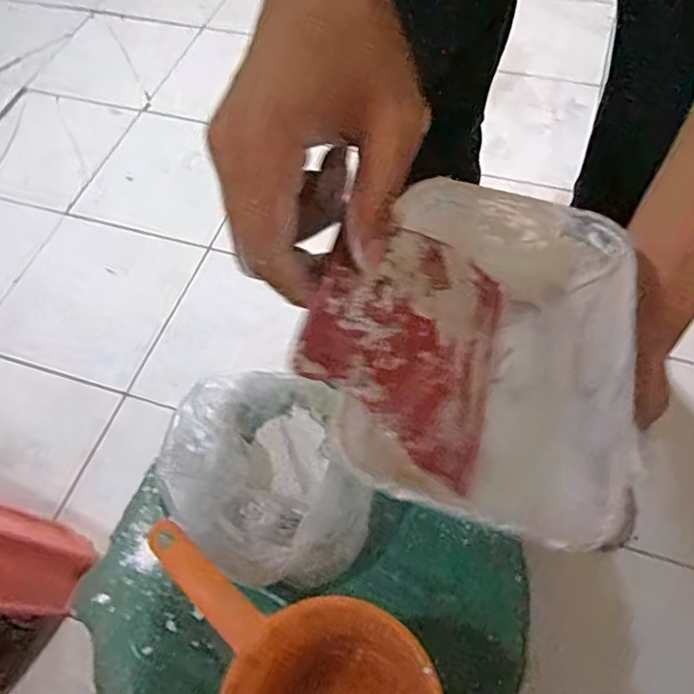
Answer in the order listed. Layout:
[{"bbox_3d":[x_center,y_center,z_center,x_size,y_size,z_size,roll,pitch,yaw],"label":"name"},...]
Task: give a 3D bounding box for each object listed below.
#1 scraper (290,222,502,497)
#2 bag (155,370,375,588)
[{"bbox_3d":[0.030,-0.008,0.271,0.102,0.004,0.113,35,55,-27],"label":"scraper"},{"bbox_3d":[-0.077,0.113,0.535,0.162,0.061,0.203,-17,60,-4],"label":"bag"}]

